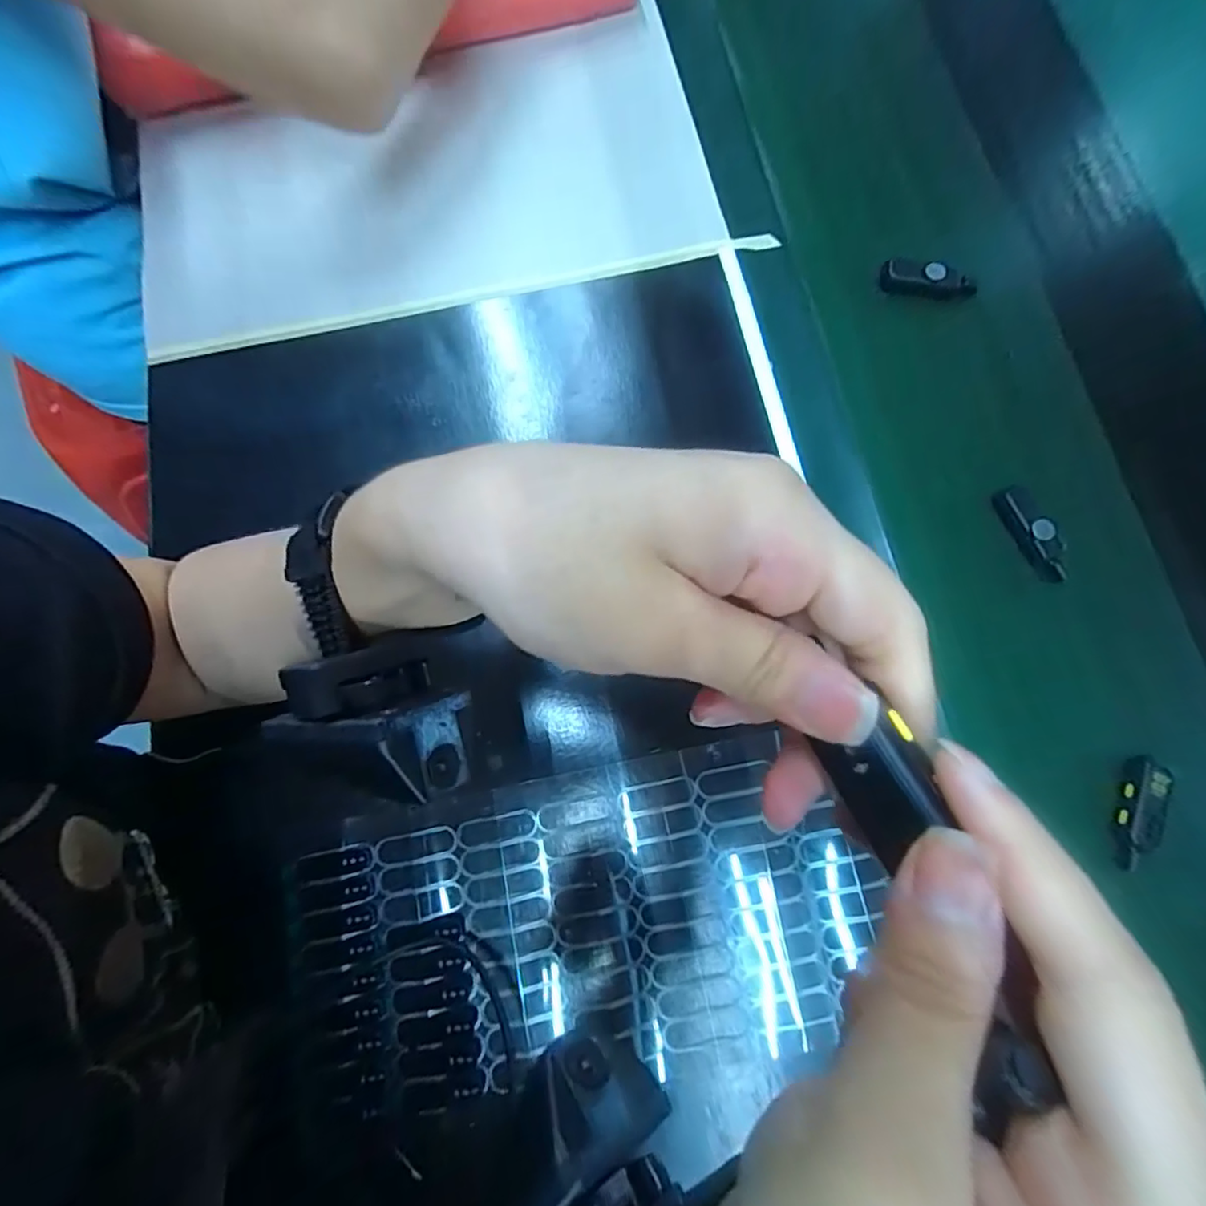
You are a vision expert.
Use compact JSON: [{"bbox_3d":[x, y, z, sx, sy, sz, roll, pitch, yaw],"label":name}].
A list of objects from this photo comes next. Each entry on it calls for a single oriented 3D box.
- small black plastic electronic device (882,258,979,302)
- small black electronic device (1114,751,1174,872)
[{"bbox_3d":[0.204,-0.202,0.367,0.056,0.019,0.012,12,77,4],"label":"small black plastic electronic device"},{"bbox_3d":[0.271,0.106,0.295,0.018,0.012,0.057,21,77,6],"label":"small black electronic device"}]

